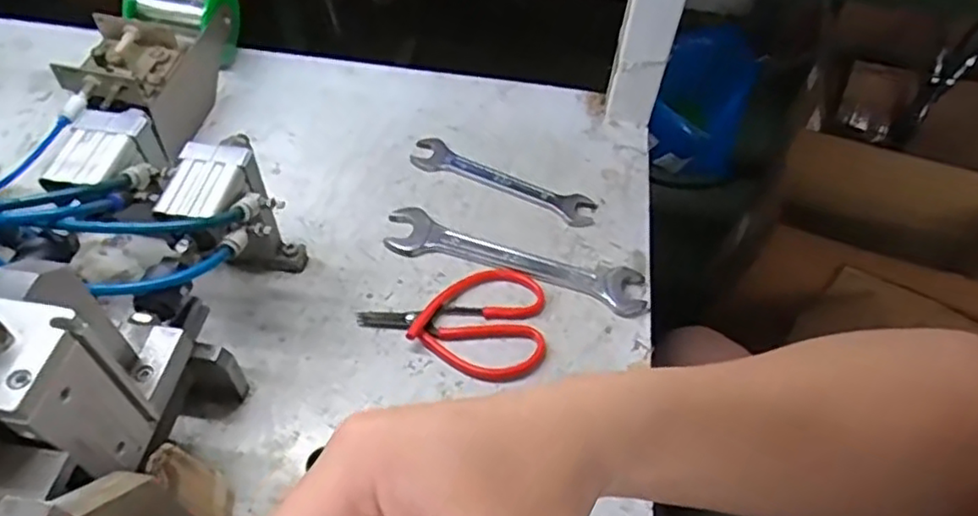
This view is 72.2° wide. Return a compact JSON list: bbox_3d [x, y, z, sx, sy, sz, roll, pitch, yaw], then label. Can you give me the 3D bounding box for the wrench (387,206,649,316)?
[{"bbox_3d":[0.019,0.000,0.499,0.196,0.008,0.040,15,52,9],"label":"wrench"}]

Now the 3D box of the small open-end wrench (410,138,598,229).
[{"bbox_3d":[0.010,-0.064,0.547,0.159,0.009,0.036,25,54,16],"label":"small open-end wrench"}]

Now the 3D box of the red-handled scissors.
[{"bbox_3d":[-0.019,0.035,0.470,0.125,0.011,0.084,17,52,11],"label":"red-handled scissors"}]

